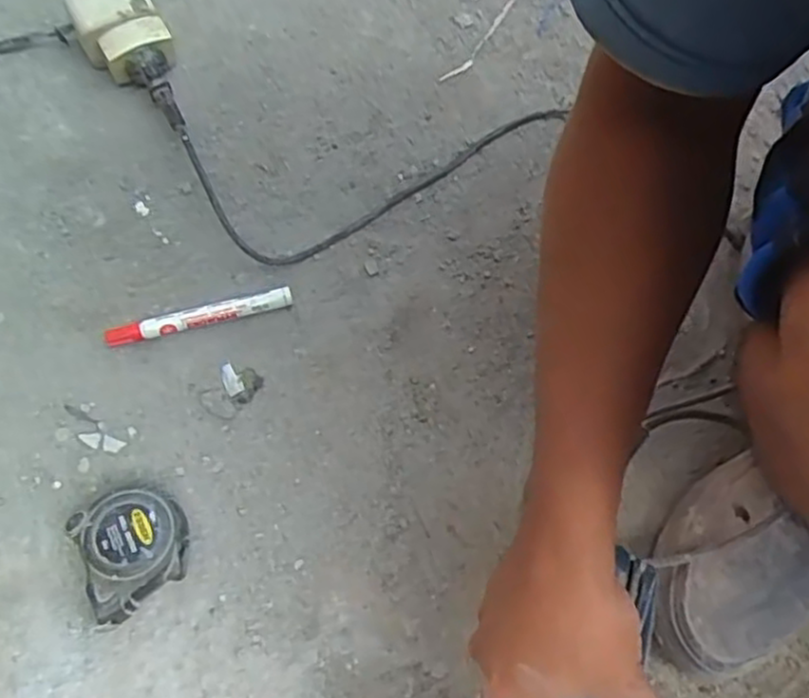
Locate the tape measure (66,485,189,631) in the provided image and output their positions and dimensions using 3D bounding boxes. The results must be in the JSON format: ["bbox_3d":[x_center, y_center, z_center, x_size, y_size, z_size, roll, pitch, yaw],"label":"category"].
[{"bbox_3d":[-0.182,0.136,0.502,0.071,0.040,0.083,-23,70,-13],"label":"tape measure"}]

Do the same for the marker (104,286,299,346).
[{"bbox_3d":[-0.164,-0.026,0.592,0.147,0.020,0.018,-15,70,-7],"label":"marker"}]

